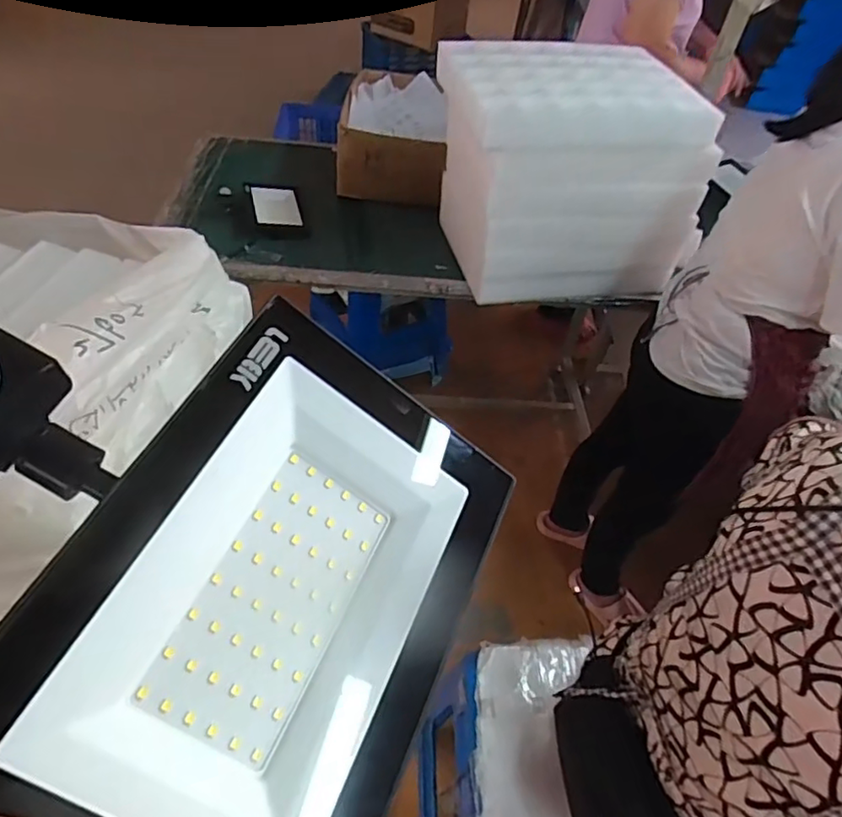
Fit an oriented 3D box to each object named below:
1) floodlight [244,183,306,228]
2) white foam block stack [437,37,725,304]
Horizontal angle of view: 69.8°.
[{"bbox_3d":[-0.330,-0.465,1.370,0.111,0.029,0.163,-11,50,-15],"label":"floodlight"},{"bbox_3d":[0.282,-0.481,1.236,0.474,0.381,0.367,-5,49,-11],"label":"white foam block stack"}]

